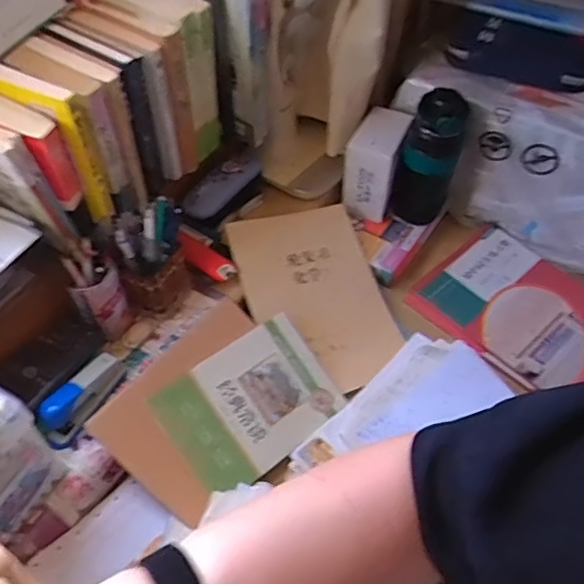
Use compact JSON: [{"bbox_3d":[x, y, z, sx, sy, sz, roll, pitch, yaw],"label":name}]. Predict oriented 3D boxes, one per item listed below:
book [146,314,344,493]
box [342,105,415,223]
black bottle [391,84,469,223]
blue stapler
[{"bbox_3d":[-0.050,0.145,0.797,0.231,0.020,0.157,-31,82,-32],"label":"book"},{"bbox_3d":[0.139,-0.213,0.985,0.078,0.146,0.108,20,55,14],"label":"box"},{"bbox_3d":[0.212,-0.197,0.947,0.075,0.264,0.060,20,55,13],"label":"black bottle"},{"bbox_3d":[-0.263,0.126,0.747,0.052,0.054,0.128,20,55,14],"label":"blue stapler"}]

